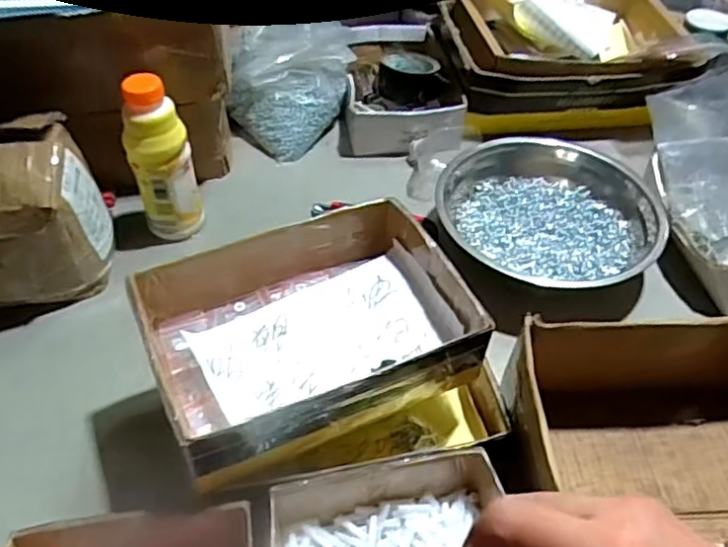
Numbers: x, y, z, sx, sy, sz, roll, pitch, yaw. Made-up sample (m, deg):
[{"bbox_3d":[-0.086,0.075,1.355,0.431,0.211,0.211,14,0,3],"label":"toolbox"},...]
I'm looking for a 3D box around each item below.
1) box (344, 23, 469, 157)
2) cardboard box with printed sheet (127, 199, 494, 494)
[{"bbox_3d":[0.054,-0.288,0.961,0.161,0.085,0.265,-1,47,-2],"label":"box"},{"bbox_3d":[-0.043,0.045,0.544,0.243,0.065,0.178,-19,50,-18],"label":"cardboard box with printed sheet"}]

